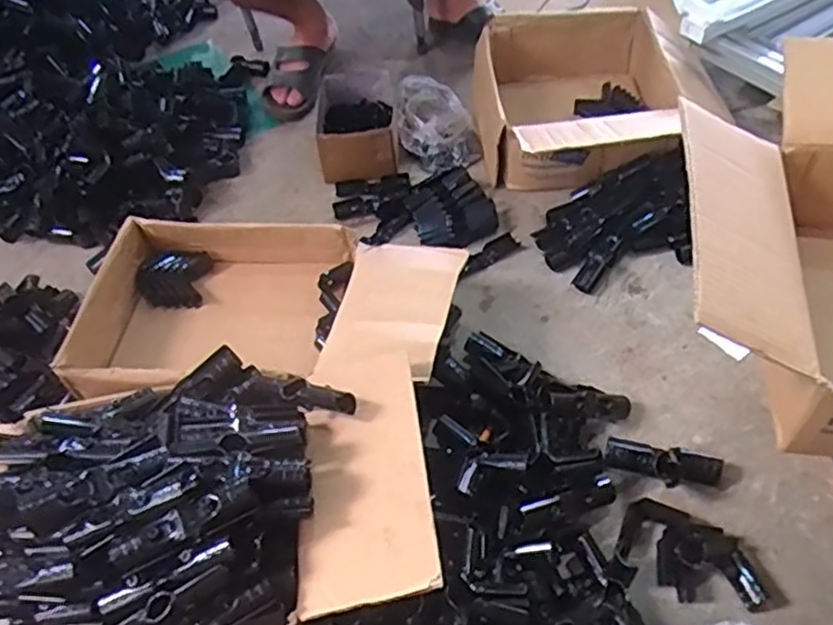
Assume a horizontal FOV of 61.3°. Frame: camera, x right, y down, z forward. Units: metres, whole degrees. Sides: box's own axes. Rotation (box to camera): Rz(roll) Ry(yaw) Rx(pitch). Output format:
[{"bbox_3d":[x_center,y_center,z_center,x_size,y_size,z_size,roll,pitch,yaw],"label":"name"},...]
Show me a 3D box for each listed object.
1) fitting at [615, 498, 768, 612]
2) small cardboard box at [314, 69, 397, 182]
[{"bbox_3d":[0.296,0.264,0.754,0.155,0.036,0.084,19,55,21],"label":"fitting"},{"bbox_3d":[-0.107,-0.340,1.274,0.137,0.085,0.226,-7,50,1],"label":"small cardboard box"}]

